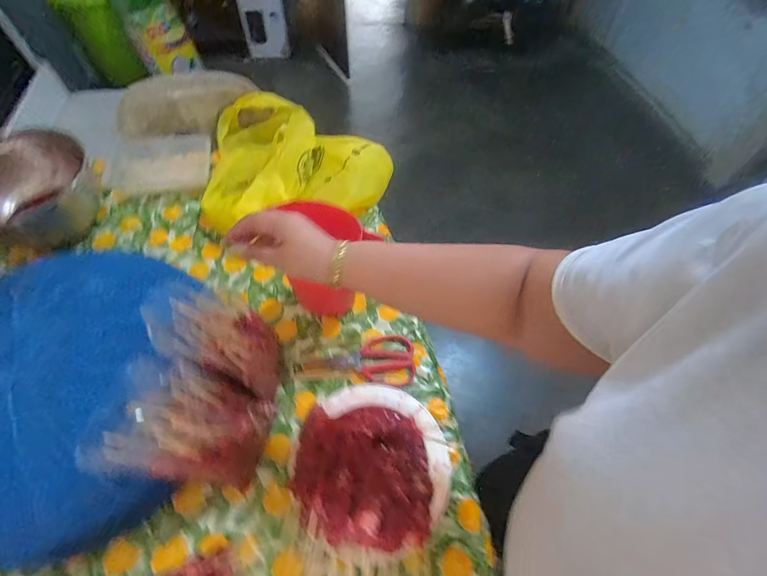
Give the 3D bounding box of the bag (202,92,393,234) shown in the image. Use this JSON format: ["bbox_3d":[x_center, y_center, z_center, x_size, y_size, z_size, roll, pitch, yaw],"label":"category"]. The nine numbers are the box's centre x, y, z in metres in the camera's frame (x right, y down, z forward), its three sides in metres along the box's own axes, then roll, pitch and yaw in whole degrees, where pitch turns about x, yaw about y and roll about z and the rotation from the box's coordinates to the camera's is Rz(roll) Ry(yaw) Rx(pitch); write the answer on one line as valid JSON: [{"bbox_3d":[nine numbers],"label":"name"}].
[{"bbox_3d":[-0.214,-0.324,0.902,0.434,0.125,0.335,-13,59,-11],"label":"bag"}]

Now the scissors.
[{"bbox_3d":[-0.047,0.130,0.685,0.210,0.009,0.095,5,57,0],"label":"scissors"}]

